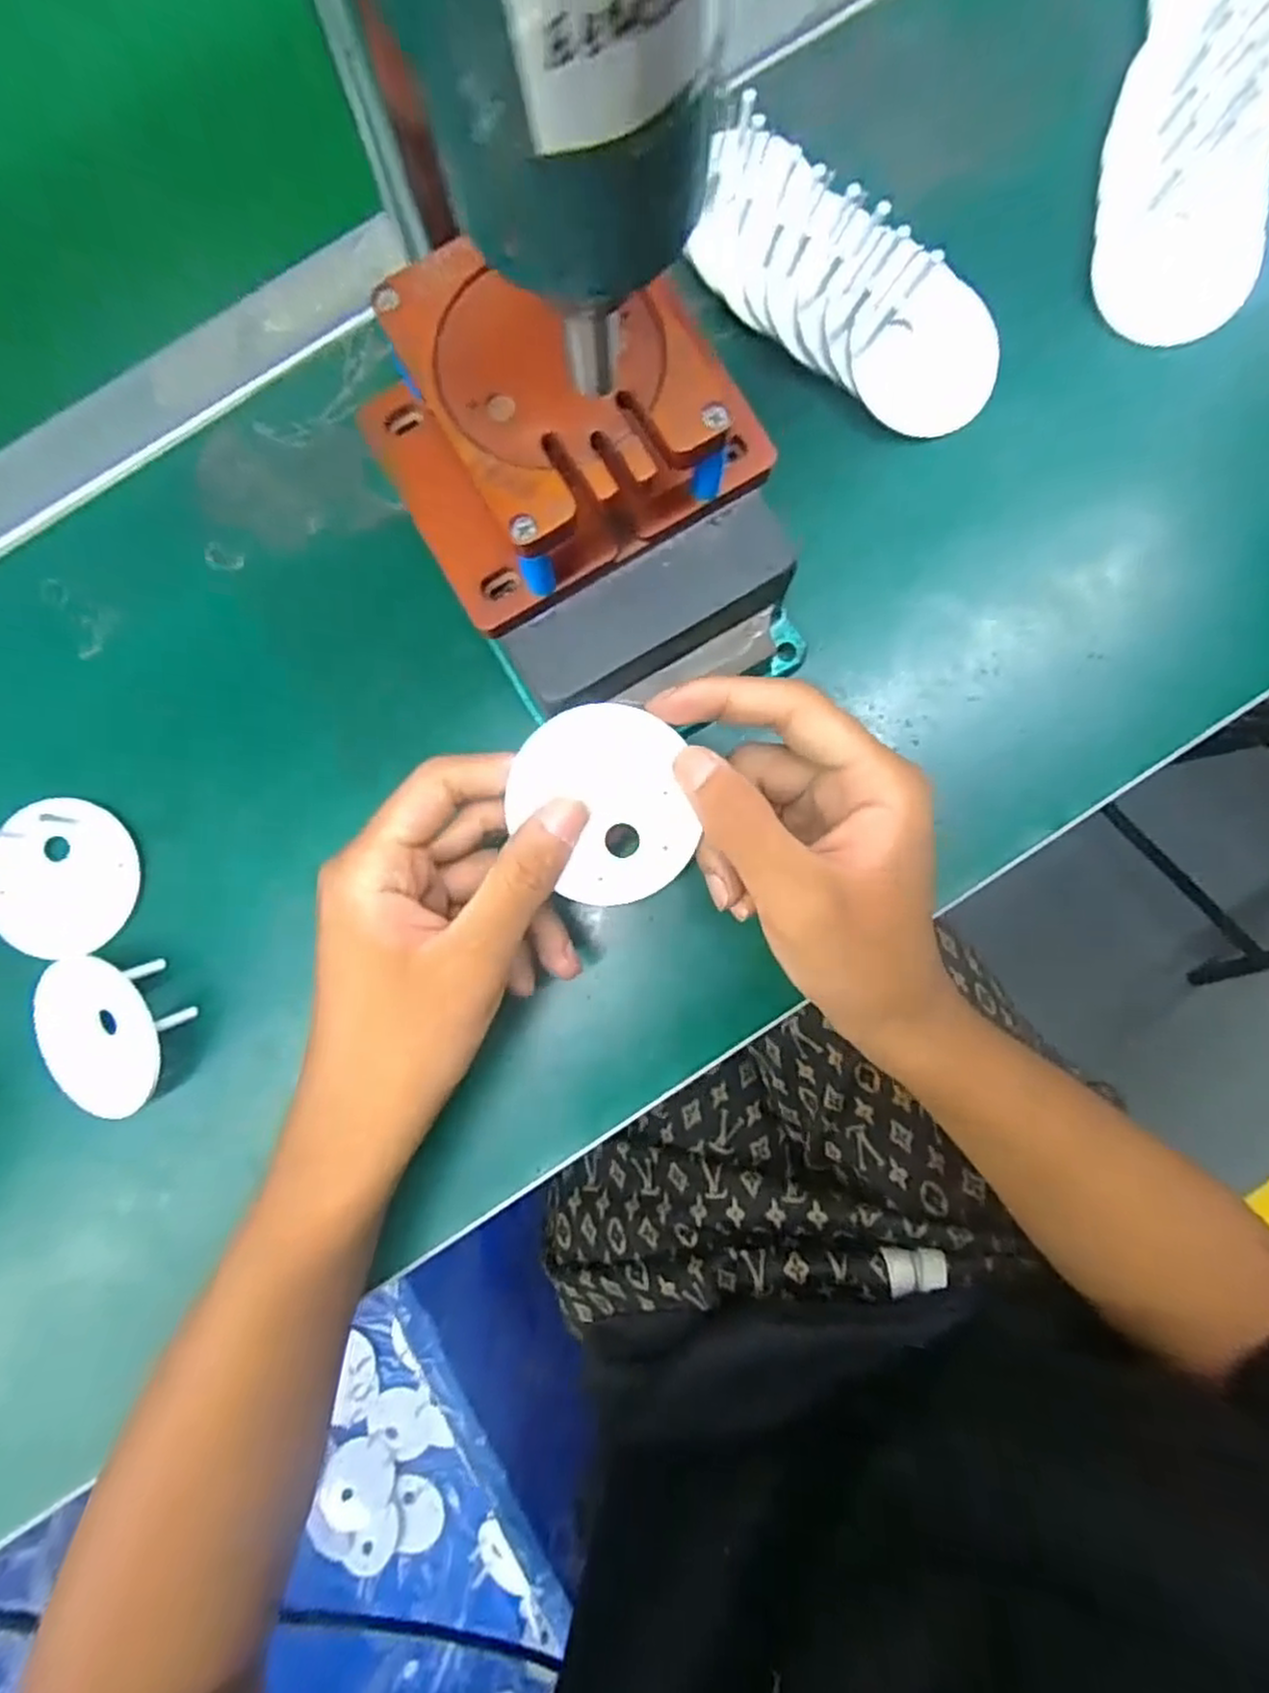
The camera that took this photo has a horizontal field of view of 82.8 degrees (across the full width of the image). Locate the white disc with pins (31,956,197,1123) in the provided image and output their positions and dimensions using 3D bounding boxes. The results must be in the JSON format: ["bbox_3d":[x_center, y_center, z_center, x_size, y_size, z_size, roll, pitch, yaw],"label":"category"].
[{"bbox_3d":[-0.205,0.073,0.286,0.059,0.023,0.059,2,96,17],"label":"white disc with pins"}]

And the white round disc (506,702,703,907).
[{"bbox_3d":[-0.010,-0.013,0.232,0.058,0.004,0.062,1,98,-1],"label":"white round disc"}]

